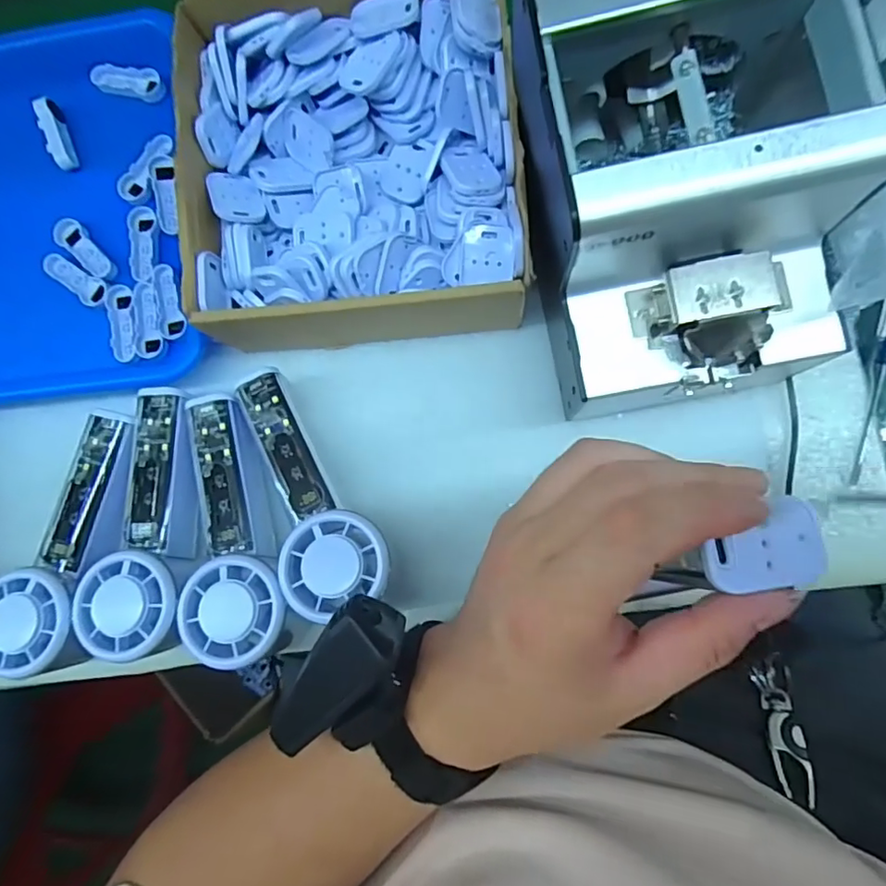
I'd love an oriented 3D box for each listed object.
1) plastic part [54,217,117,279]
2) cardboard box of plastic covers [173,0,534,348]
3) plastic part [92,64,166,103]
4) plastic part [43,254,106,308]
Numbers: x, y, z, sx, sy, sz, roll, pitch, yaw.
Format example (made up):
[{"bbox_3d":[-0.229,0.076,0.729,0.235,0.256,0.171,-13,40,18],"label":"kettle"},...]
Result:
[{"bbox_3d":[-0.242,-0.130,0.382,0.048,0.010,0.016,45,91,8],"label":"plastic part"},{"bbox_3d":[-0.052,-0.166,0.339,0.189,0.059,0.207,-4,84,6],"label":"cardboard box of plastic covers"},{"bbox_3d":[-0.221,-0.254,0.402,0.049,0.015,0.017,13,86,7],"label":"plastic part"},{"bbox_3d":[-0.247,-0.109,0.382,0.047,0.010,0.018,32,89,8],"label":"plastic part"}]

